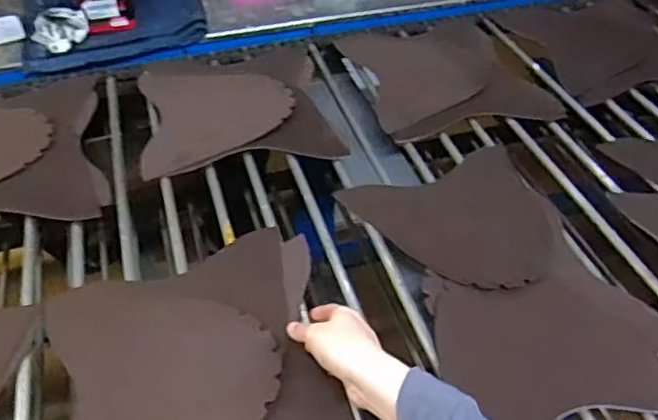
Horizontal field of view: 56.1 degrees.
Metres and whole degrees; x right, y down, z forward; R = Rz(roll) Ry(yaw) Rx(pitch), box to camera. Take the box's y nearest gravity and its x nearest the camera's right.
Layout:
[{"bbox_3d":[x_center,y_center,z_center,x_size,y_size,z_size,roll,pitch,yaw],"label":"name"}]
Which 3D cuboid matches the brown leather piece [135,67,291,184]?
[{"bbox_3d":[-0.170,-0.155,0.942,0.220,0.015,0.255,-9,45,-9],"label":"brown leather piece"}]

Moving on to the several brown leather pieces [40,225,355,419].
[{"bbox_3d":[-0.130,0.163,0.604,0.275,0.066,0.310,-15,47,-14],"label":"several brown leather pieces"}]

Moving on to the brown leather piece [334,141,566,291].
[{"bbox_3d":[0.170,0.012,0.770,0.239,0.020,0.229,-16,47,-15],"label":"brown leather piece"}]

